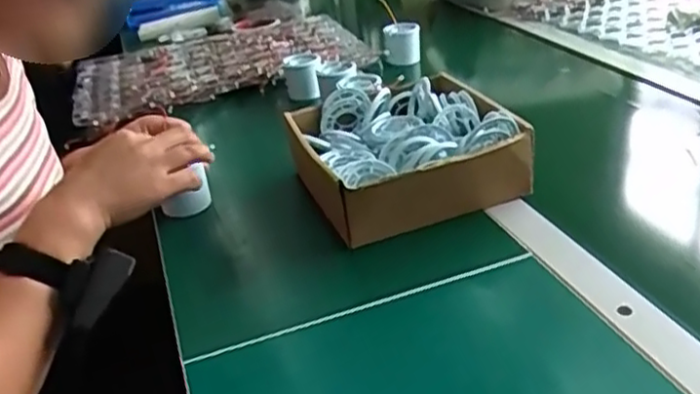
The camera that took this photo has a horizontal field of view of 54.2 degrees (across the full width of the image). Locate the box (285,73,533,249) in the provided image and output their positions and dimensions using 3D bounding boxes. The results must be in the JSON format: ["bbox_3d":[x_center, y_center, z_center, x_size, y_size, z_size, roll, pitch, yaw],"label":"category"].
[{"bbox_3d":[0.052,-0.054,0.748,0.204,0.082,0.230,-15,29,-15],"label":"box"}]

